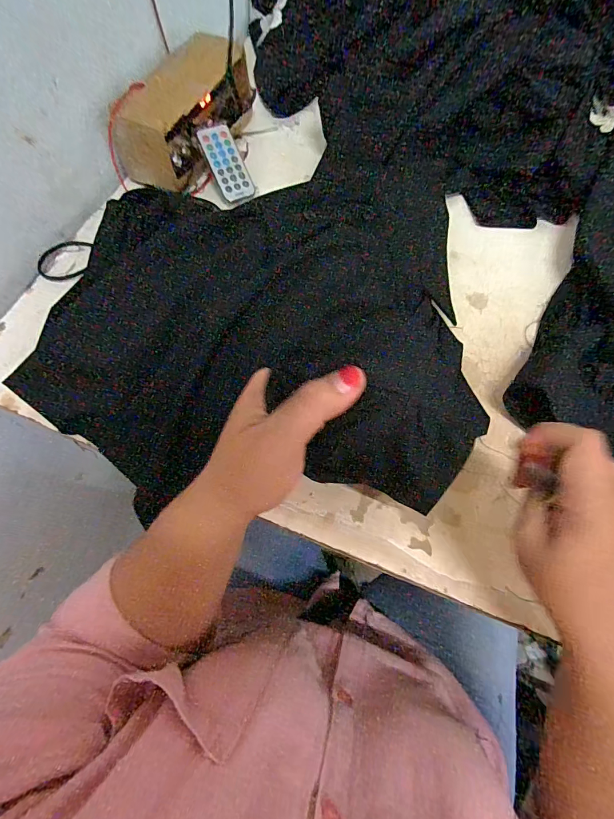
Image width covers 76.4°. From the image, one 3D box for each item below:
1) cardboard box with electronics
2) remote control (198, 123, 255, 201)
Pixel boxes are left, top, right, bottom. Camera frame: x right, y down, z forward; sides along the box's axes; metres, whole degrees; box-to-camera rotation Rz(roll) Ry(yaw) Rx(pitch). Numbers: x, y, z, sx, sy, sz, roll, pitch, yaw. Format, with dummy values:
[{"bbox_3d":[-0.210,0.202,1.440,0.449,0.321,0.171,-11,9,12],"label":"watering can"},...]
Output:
[{"bbox_3d":[-0.140,-0.353,0.463,0.078,0.081,0.184,26,70,12],"label":"cardboard box with electronics"},{"bbox_3d":[-0.094,-0.288,0.458,0.039,0.011,0.087,-24,96,-8],"label":"remote control"}]

